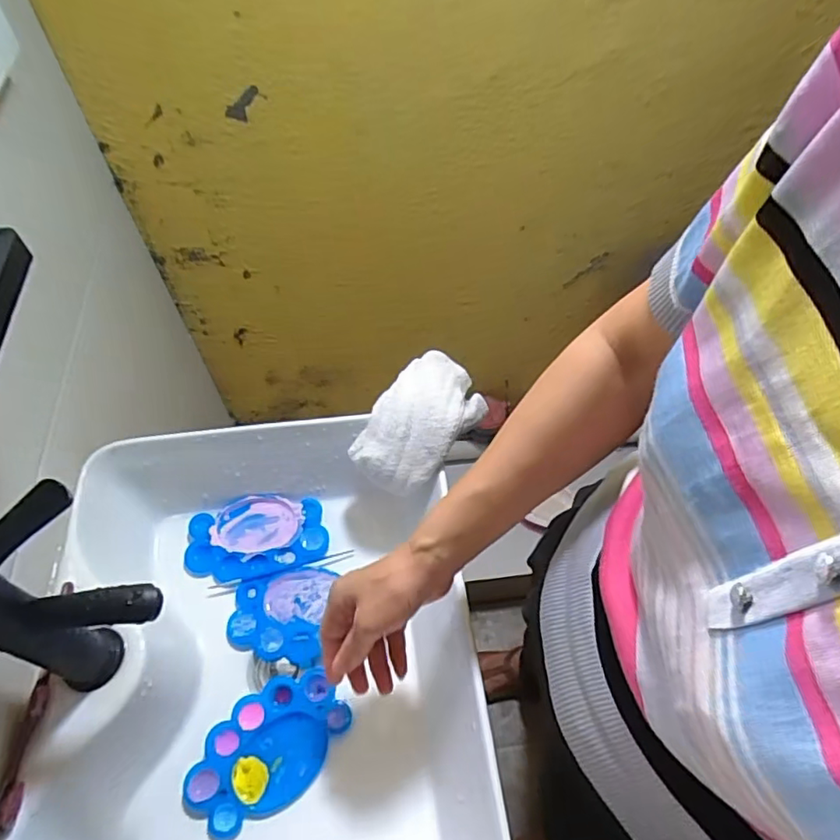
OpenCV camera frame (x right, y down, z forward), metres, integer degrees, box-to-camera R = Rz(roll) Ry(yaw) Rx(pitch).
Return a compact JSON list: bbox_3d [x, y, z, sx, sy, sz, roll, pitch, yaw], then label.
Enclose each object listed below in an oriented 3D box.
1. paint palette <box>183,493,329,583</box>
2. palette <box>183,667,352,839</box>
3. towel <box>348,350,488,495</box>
[{"bbox_3d":[-0.190,0.134,0.665,0.155,0.017,0.090,-12,64,-13],"label":"paint palette"},{"bbox_3d":[-0.144,0.312,0.549,0.093,0.024,0.150,36,62,22],"label":"palette"},{"bbox_3d":[-0.001,-0.002,0.624,0.102,0.058,0.157,34,62,21],"label":"towel"}]

